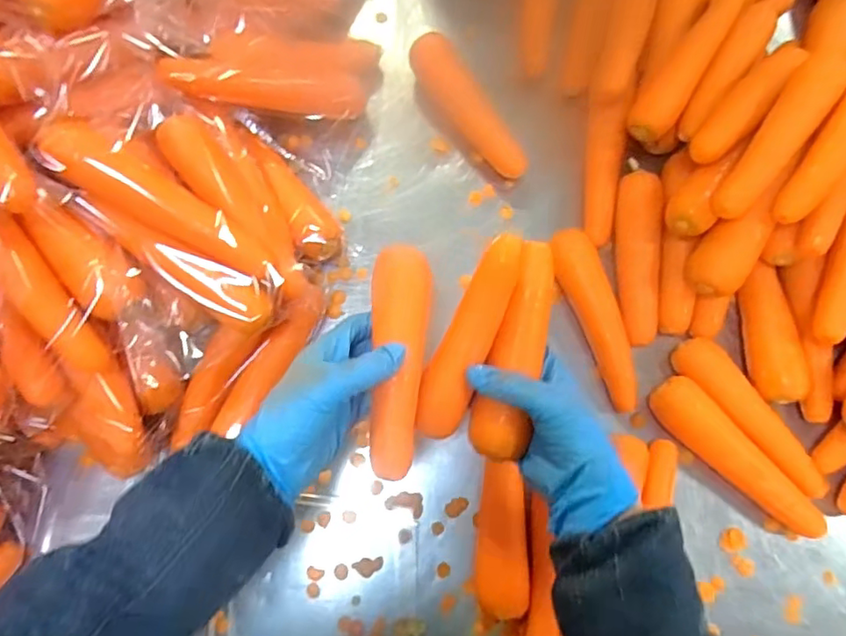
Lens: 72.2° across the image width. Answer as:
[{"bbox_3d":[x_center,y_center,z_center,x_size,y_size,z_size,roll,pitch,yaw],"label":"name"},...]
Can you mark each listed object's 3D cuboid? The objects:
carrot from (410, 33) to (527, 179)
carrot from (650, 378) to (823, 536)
[{"bbox_3d":[0.043,-0.215,0.595,0.043,0.036,0.171,-32,79,-7],"label":"carrot"},{"bbox_3d":[0.268,0.124,0.502,0.040,0.040,0.174,-42,80,-9],"label":"carrot"}]

